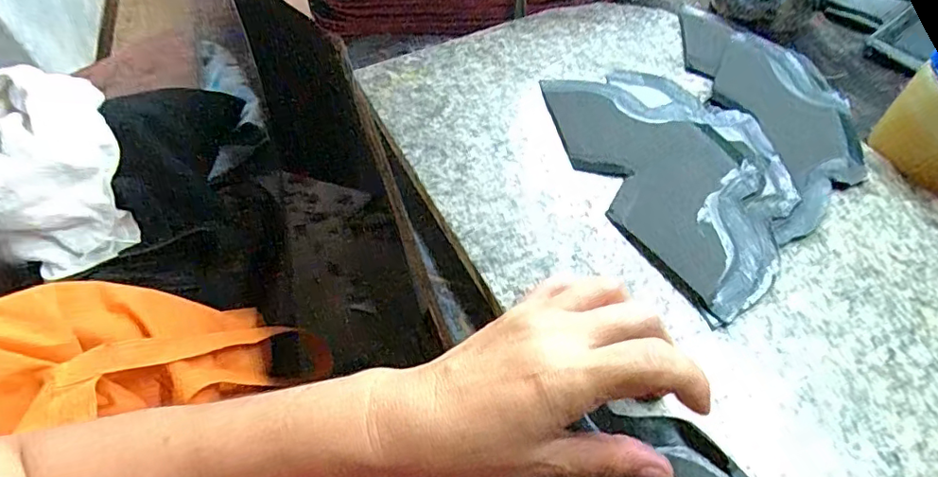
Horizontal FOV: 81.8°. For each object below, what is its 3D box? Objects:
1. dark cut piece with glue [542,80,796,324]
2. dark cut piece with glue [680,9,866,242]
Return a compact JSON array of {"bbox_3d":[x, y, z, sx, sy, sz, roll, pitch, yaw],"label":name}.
[{"bbox_3d":[0.132,-0.048,0.344,0.110,0.008,0.198,-21,55,-10],"label":"dark cut piece with glue"},{"bbox_3d":[0.214,-0.095,0.371,0.091,0.004,0.218,-4,53,-2],"label":"dark cut piece with glue"}]

